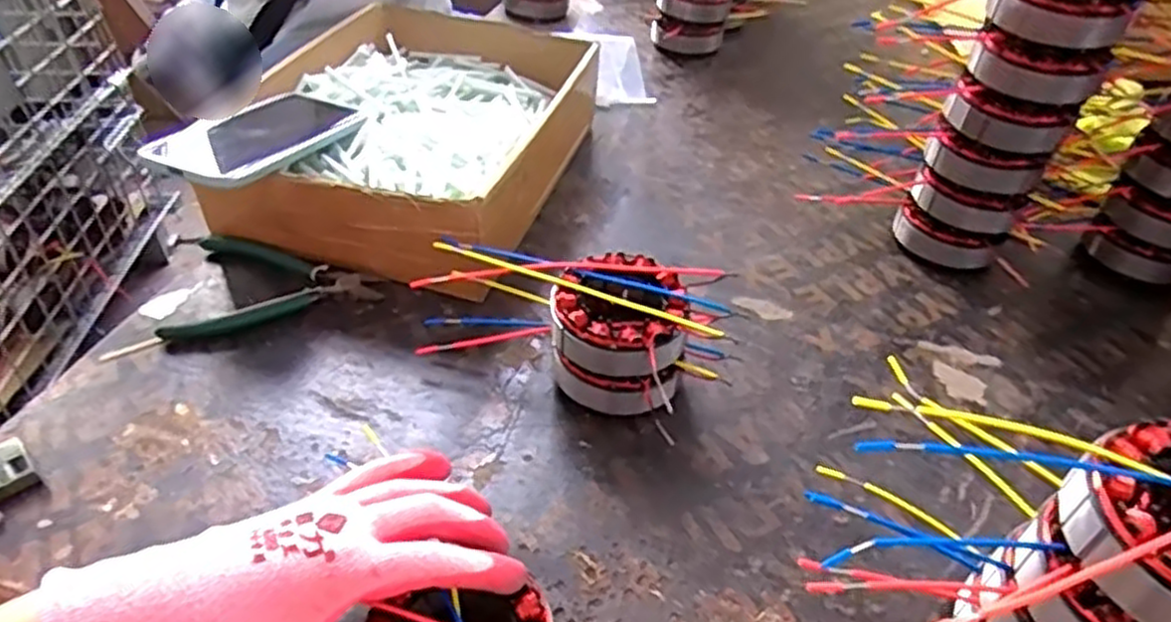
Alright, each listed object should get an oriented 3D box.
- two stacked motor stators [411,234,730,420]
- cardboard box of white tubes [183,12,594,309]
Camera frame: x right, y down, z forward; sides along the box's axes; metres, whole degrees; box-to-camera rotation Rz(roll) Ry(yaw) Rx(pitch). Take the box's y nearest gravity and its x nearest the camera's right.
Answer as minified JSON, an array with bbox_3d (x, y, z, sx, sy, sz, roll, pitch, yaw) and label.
[{"bbox_3d":[-0.012,0.007,0.505,0.204,0.078,0.092,13,42,12],"label":"two stacked motor stators"},{"bbox_3d":[-0.138,-0.163,0.663,0.249,0.085,0.364,13,42,12],"label":"cardboard box of white tubes"}]

